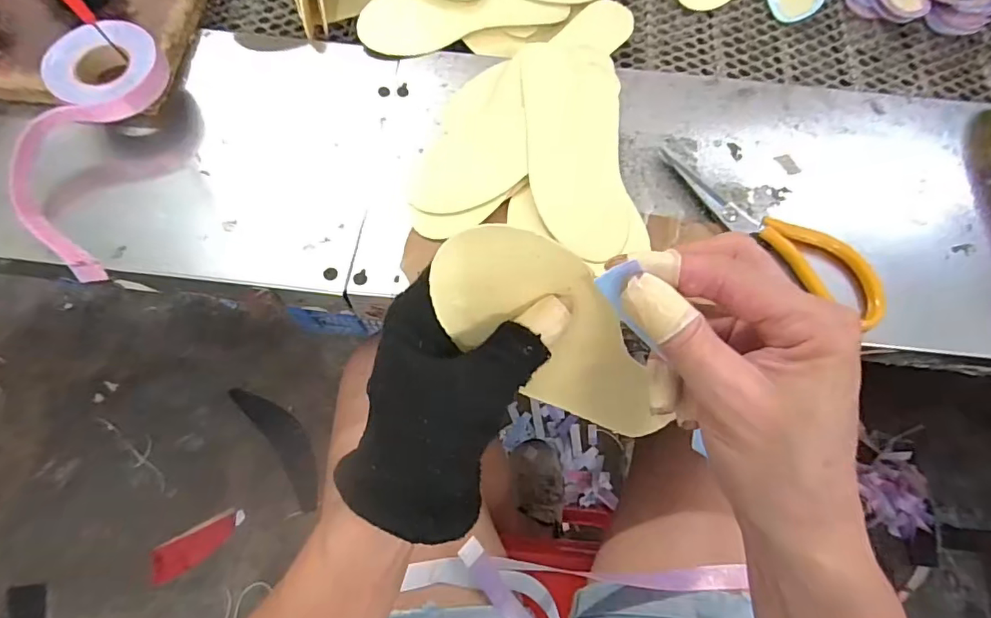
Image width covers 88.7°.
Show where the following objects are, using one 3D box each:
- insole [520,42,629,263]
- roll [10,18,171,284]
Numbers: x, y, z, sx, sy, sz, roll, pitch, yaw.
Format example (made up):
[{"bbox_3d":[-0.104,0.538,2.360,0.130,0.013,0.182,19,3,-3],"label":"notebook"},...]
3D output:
[{"bbox_3d":[0.062,-0.131,0.400,0.073,0.010,0.195,-3,74,-1],"label":"insole"},{"bbox_3d":[-0.311,-0.123,0.378,0.079,0.042,0.193,8,69,2],"label":"roll"}]

